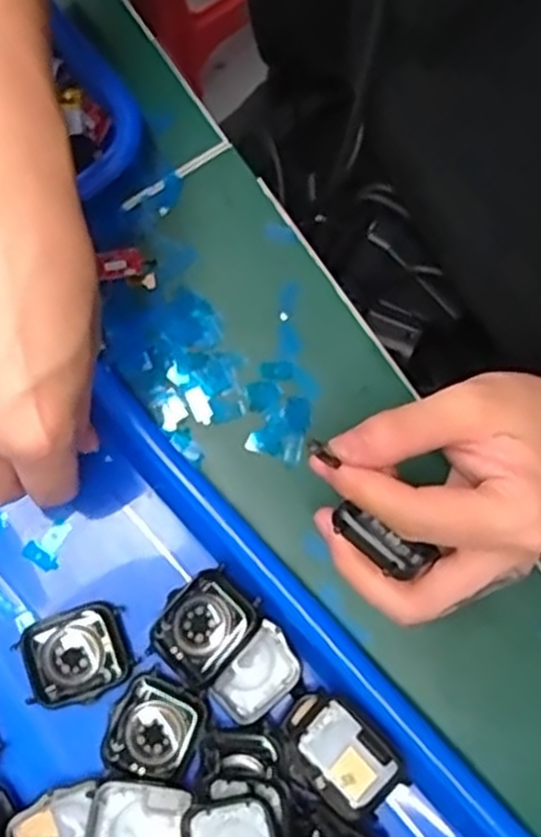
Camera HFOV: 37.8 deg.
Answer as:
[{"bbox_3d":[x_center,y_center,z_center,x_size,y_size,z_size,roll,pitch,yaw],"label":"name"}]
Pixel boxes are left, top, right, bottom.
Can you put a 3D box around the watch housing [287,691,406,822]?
[{"bbox_3d":[0.028,0.136,0.322,0.048,0.010,0.034,39,102,20],"label":"watch housing"}]

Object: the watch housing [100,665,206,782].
[{"bbox_3d":[-0.050,0.131,0.331,0.035,0.007,0.041,30,81,4],"label":"watch housing"}]

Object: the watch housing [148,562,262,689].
[{"bbox_3d":[-0.029,0.087,0.335,0.035,0.014,0.044,41,82,6],"label":"watch housing"}]

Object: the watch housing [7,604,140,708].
[{"bbox_3d":[-0.083,0.101,0.338,0.045,0.012,0.038,-20,81,-4],"label":"watch housing"}]

